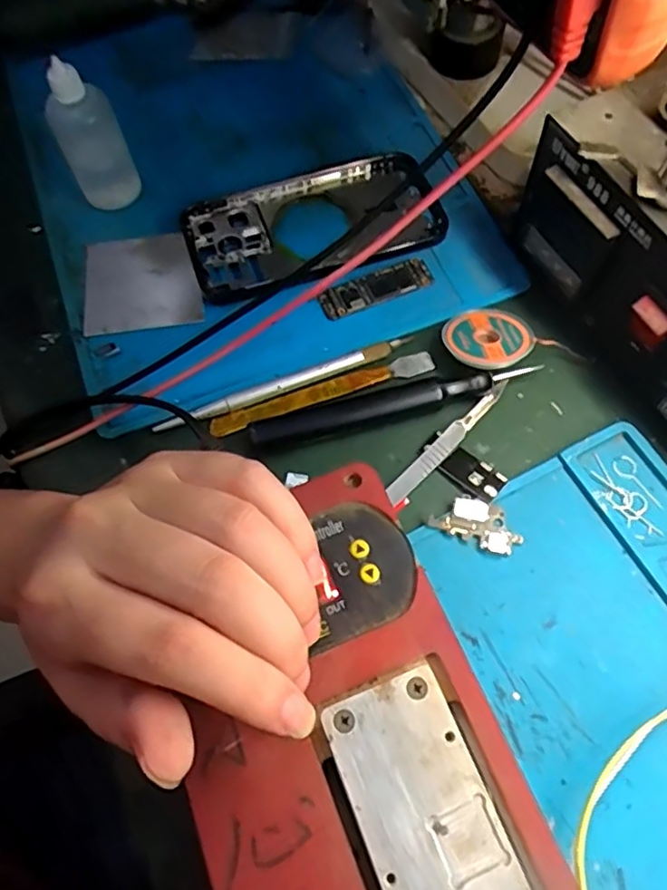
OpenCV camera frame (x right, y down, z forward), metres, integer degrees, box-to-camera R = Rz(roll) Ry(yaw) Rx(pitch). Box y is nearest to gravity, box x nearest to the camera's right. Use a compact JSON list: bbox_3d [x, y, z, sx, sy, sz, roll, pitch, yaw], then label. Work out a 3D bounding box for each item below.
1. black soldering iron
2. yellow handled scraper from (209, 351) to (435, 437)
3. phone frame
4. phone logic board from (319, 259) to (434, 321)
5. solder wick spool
[{"bbox_3d":[0.031,-0.022,0.304,0.145,0.014,0.014,-15,65,-4],"label":"black soldering iron"},{"bbox_3d":[-0.005,-0.027,0.317,0.119,0.006,0.012,-18,65,-5],"label":"yellow handled scraper"},{"bbox_3d":[-0.012,-0.127,0.352,0.143,0.014,0.072,-19,65,-6],"label":"phone frame"},{"bbox_3d":[0.024,-0.087,0.338,0.064,0.004,0.019,-23,65,-7],"label":"phone logic board"},{"bbox_3d":[0.081,-0.056,0.317,0.047,0.006,0.042,-17,49,-11],"label":"solder wick spool"}]

